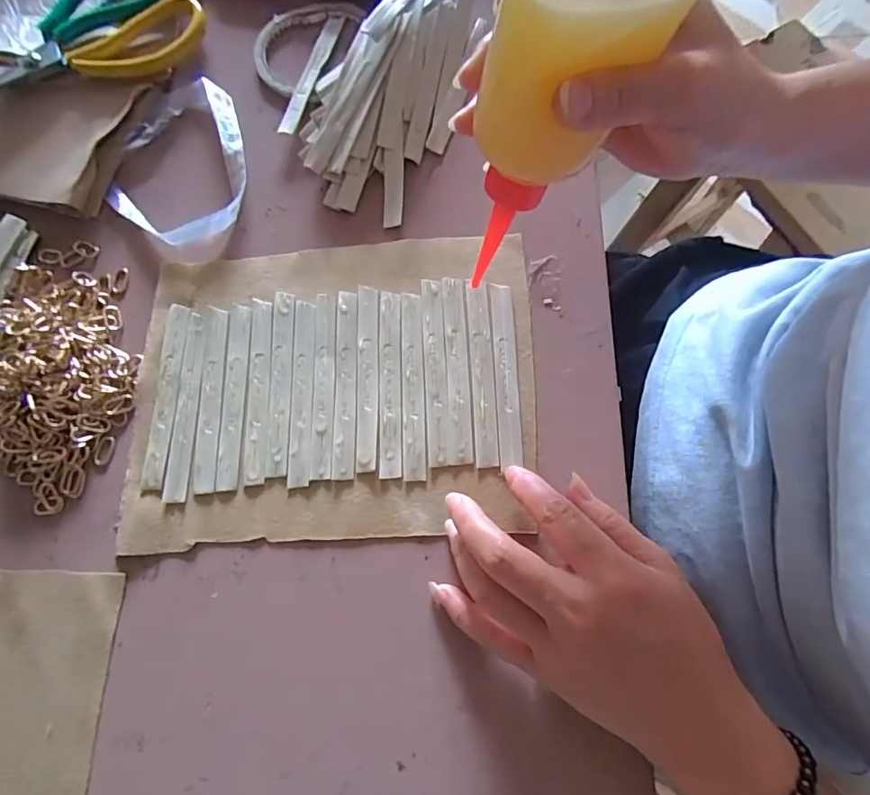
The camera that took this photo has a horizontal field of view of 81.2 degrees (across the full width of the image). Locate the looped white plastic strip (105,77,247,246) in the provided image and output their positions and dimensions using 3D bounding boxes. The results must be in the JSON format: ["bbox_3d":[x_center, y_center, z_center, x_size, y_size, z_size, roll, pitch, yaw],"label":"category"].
[{"bbox_3d":[-0.181,-0.164,0.350,0.097,0.011,0.130,-16,74,-1],"label":"looped white plastic strip"}]

